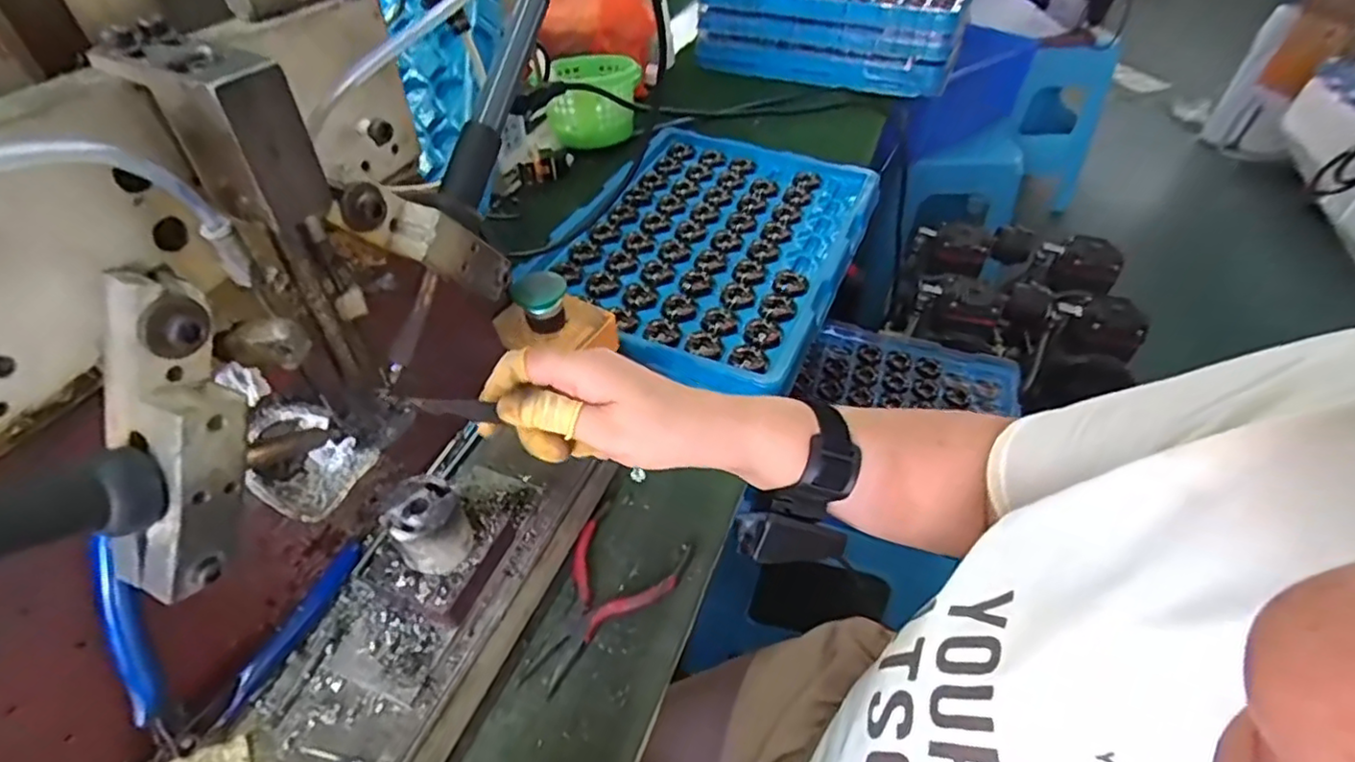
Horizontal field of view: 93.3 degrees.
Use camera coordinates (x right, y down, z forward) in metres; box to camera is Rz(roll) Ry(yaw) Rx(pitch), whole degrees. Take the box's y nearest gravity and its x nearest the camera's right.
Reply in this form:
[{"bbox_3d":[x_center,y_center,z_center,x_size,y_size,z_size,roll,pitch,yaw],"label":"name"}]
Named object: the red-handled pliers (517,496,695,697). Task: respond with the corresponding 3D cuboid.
[{"bbox_3d":[-0.044,0.135,0.389,0.070,0.013,0.116,18,49,16],"label":"red-handled pliers"}]

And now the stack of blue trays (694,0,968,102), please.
[{"bbox_3d":[0.252,-0.571,1.000,0.373,0.109,0.295,19,49,17],"label":"stack of blue trays"}]

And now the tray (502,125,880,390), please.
[{"bbox_3d":[0.032,-0.149,0.645,0.273,0.026,0.377,19,49,16],"label":"tray"}]

